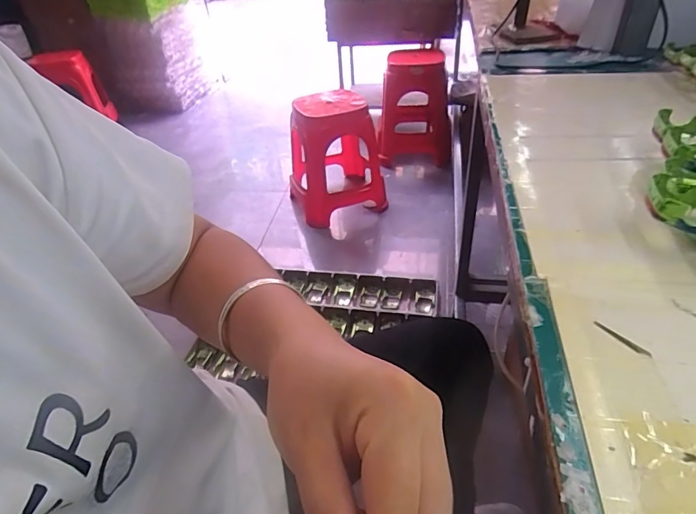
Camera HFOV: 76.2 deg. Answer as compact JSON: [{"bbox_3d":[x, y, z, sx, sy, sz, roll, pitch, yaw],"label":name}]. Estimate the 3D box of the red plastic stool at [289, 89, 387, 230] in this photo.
[{"bbox_3d":[-0.061,-0.436,1.886,0.366,0.458,0.354,-16,39,-13],"label":"red plastic stool"}]

